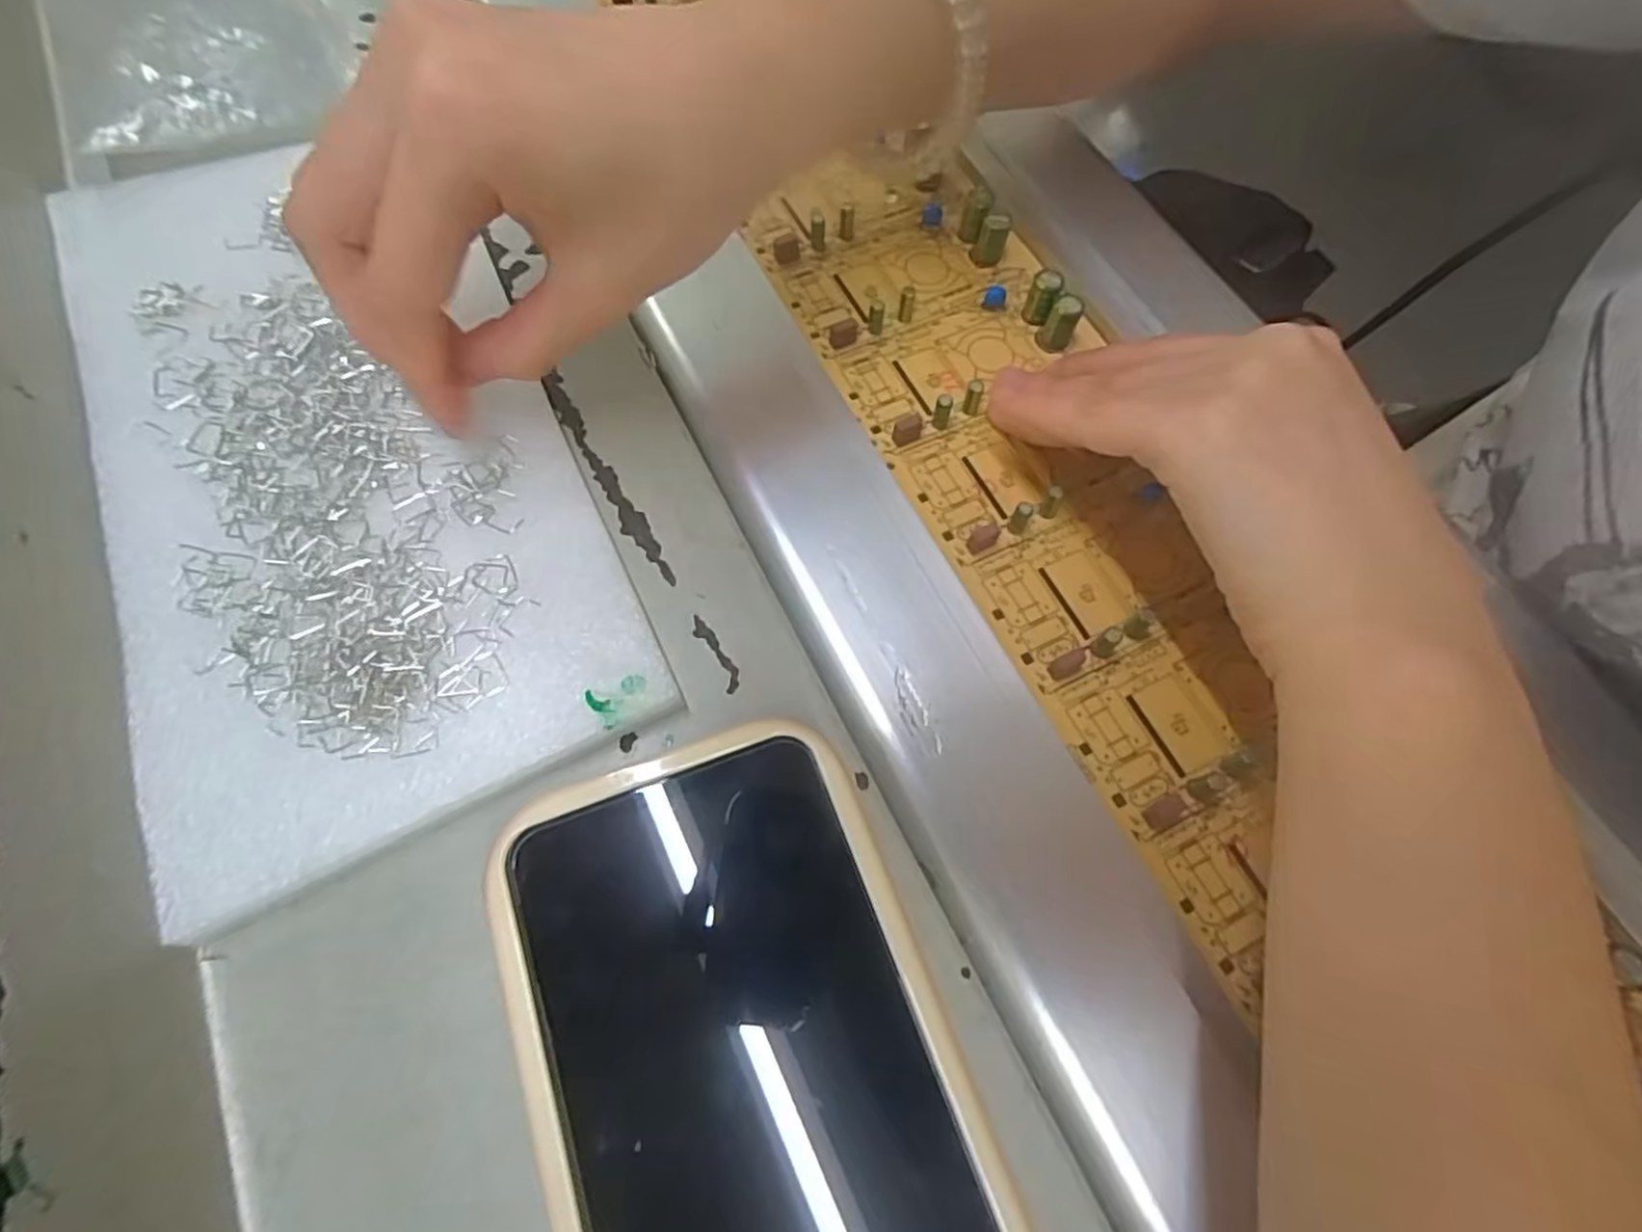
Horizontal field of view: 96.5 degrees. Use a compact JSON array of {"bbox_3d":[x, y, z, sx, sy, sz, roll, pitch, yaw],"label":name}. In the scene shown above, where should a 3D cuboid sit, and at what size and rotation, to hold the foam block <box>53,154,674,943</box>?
[{"bbox_3d":[-0.135,-0.051,0.206,0.110,0.019,0.231,-25,70,-10],"label":"foam block"}]

